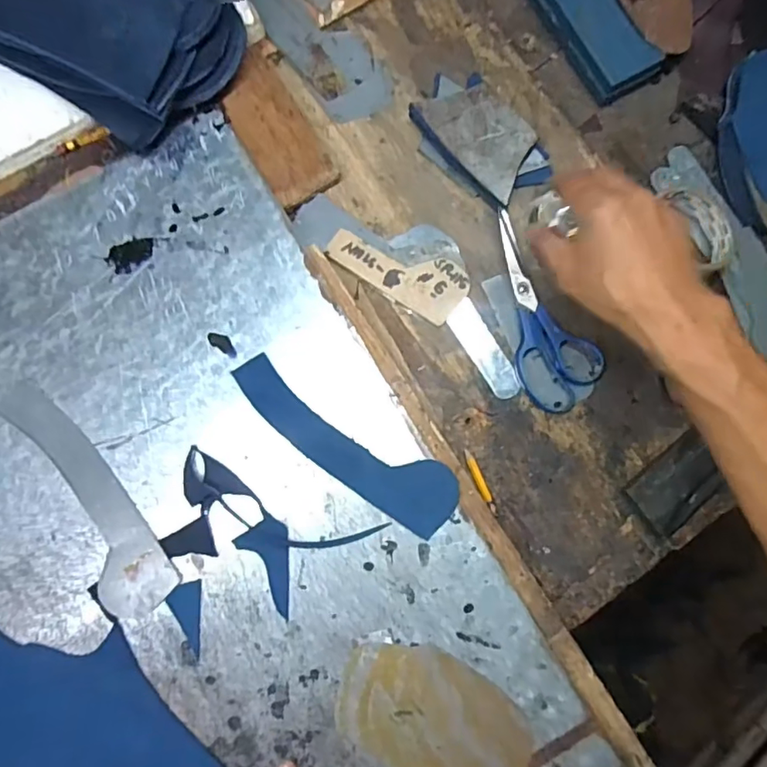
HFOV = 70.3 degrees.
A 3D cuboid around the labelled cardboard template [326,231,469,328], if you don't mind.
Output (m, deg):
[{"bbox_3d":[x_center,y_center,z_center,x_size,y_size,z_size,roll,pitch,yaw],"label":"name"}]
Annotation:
[{"bbox_3d":[0.015,-0.103,0.481,0.121,0.004,0.054,32,87,0],"label":"labelled cardboard template"}]

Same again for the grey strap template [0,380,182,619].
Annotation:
[{"bbox_3d":[-0.236,0.089,0.428,0.053,0.004,0.202,-36,84,-7],"label":"grey strap template"}]

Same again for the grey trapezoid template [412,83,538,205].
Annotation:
[{"bbox_3d":[0.088,-0.218,0.475,0.069,0.011,0.110,-40,90,-5],"label":"grey trapezoid template"}]

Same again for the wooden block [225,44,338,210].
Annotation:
[{"bbox_3d":[-0.094,-0.229,0.487,0.068,0.029,0.142,-29,89,-5],"label":"wooden block"}]

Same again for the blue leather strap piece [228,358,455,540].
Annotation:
[{"bbox_3d":[-0.033,0.048,0.439,0.202,0.004,0.052,33,81,4],"label":"blue leather strap piece"}]

